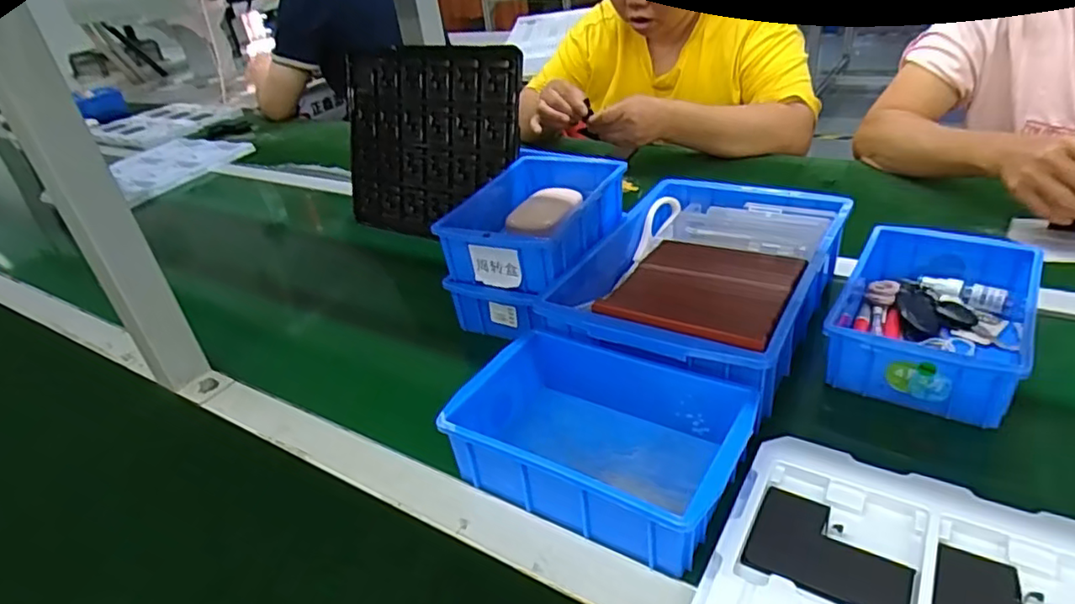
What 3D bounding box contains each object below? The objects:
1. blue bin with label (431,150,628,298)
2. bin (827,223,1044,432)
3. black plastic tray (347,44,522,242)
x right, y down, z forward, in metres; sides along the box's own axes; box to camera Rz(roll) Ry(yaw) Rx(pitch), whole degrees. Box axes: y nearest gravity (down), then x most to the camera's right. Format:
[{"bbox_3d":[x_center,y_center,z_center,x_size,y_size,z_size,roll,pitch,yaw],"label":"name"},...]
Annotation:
[{"bbox_3d":[0.005,-0.092,0.682,0.141,0.060,0.211,11,37,27],"label":"blue bin with label"},{"bbox_3d":[0.344,0.011,0.547,0.131,0.063,0.202,15,39,32],"label":"bin"},{"bbox_3d":[-0.160,-0.221,0.871,0.328,0.253,0.018,15,13,33],"label":"black plastic tray"}]

